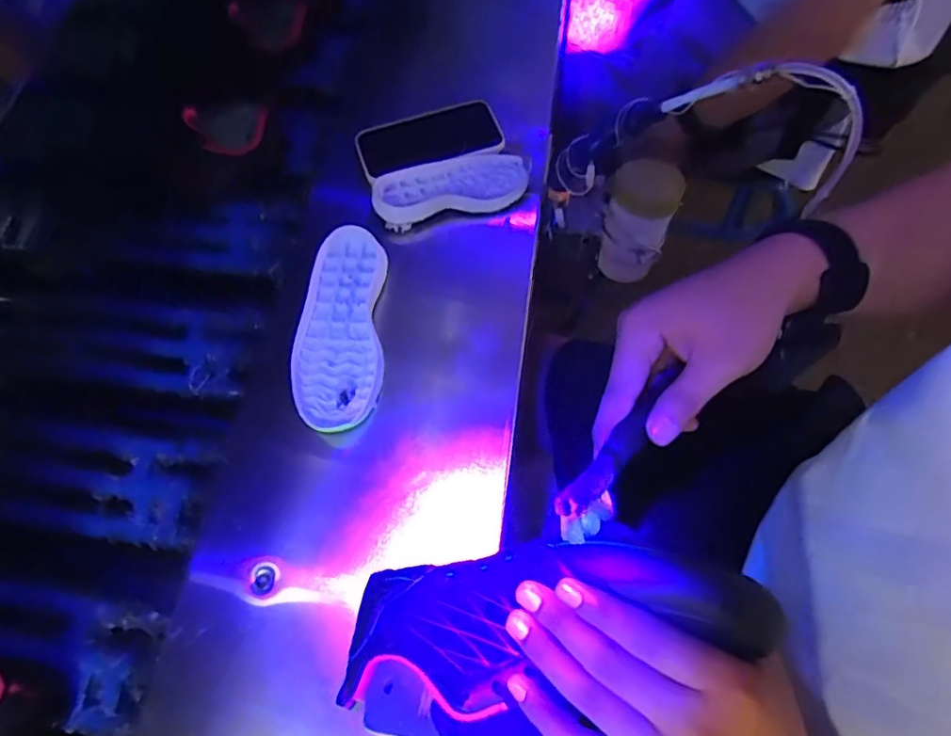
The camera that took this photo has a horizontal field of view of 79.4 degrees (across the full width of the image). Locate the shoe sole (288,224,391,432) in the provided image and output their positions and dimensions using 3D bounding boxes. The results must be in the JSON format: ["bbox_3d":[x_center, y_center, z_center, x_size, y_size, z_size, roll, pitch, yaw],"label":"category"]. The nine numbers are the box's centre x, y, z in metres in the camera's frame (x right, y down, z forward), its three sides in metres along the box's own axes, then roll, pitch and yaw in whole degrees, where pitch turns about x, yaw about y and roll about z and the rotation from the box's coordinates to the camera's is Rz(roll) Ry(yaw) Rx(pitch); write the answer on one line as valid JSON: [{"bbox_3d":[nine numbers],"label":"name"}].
[{"bbox_3d":[-0.127,-0.041,0.531,0.083,0.020,0.206,-2,66,0],"label":"shoe sole"}]

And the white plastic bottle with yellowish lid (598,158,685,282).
[{"bbox_3d":[0.190,-0.174,0.683,0.075,0.129,0.079,14,67,7],"label":"white plastic bottle with yellowish lid"}]

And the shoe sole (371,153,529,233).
[{"bbox_3d":[-0.026,-0.187,0.589,0.156,0.019,0.072,-12,66,-4],"label":"shoe sole"}]

